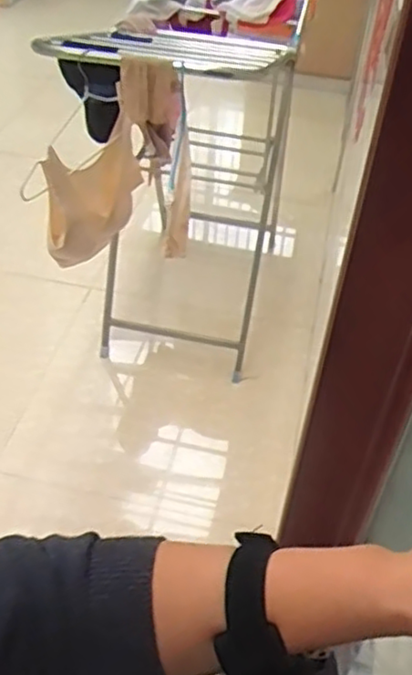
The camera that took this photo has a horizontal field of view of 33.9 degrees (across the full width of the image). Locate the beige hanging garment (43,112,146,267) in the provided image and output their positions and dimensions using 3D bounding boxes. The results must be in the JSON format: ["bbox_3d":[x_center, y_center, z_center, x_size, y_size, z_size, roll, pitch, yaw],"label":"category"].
[{"bbox_3d":[-0.235,-0.277,1.396,0.238,0.266,0.064,-26,50,-30],"label":"beige hanging garment"}]

